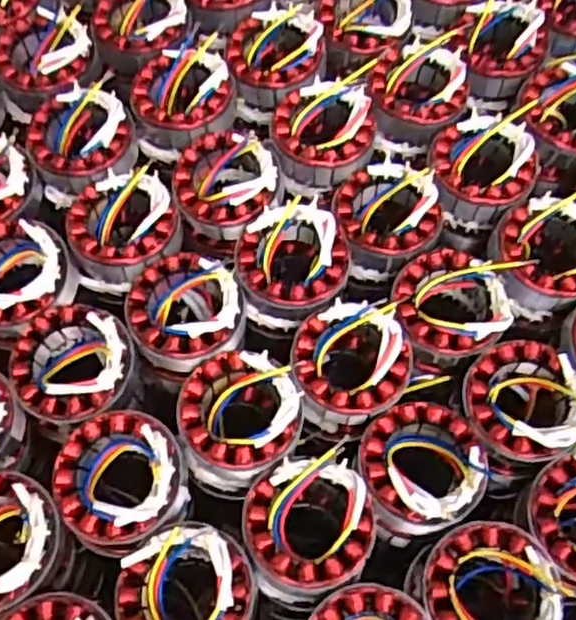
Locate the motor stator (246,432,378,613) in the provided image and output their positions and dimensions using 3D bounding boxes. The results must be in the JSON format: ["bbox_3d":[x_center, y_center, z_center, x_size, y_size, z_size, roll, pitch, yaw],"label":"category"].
[{"bbox_3d":[0.015,0.148,0.489,0.085,0.046,0.092,0,68,-1],"label":"motor stator"}]

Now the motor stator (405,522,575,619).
[{"bbox_3d":[0.132,0.192,0.491,0.086,0.080,0.087,-21,70,-9],"label":"motor stator"}]

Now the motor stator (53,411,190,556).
[{"bbox_3d":[-0.114,0.118,0.499,0.087,0.060,0.091,-5,69,-3],"label":"motor stator"}]

